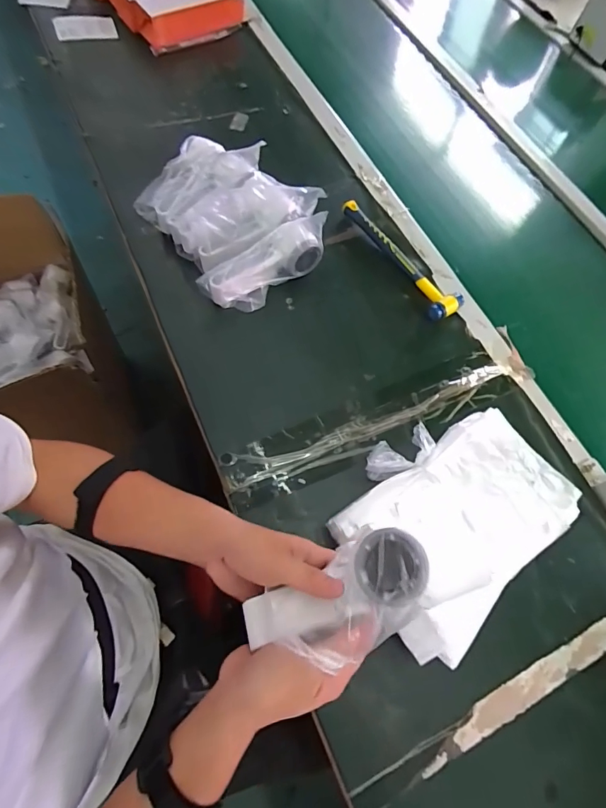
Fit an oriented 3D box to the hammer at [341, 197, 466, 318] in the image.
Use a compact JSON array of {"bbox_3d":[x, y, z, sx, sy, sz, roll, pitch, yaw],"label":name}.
[{"bbox_3d":[0.153,-0.228,0.642,0.065,0.028,0.242,-26,71,-16],"label":"hammer"}]

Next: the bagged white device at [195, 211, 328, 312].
[{"bbox_3d":[-0.052,-0.191,0.585,0.186,0.079,0.055,-35,74,-19],"label":"bagged white device"}]

